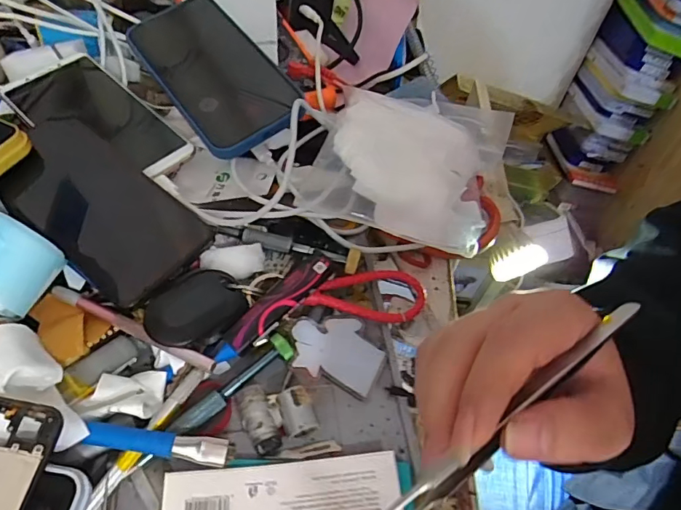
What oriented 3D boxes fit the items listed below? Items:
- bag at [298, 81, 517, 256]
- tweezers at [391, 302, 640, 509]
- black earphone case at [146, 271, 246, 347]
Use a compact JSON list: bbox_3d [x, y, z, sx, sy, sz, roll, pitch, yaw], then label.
[{"bbox_3d":[0.058,-0.087,0.375,0.139,0.038,0.172,19,53,9],"label":"bag"},{"bbox_3d":[0.069,0.059,0.182,0.150,0.013,0.009,-31,61,-24],"label":"tweezers"},{"bbox_3d":[-0.087,0.033,0.284,0.056,0.015,0.041,-35,63,-27],"label":"black earphone case"}]

